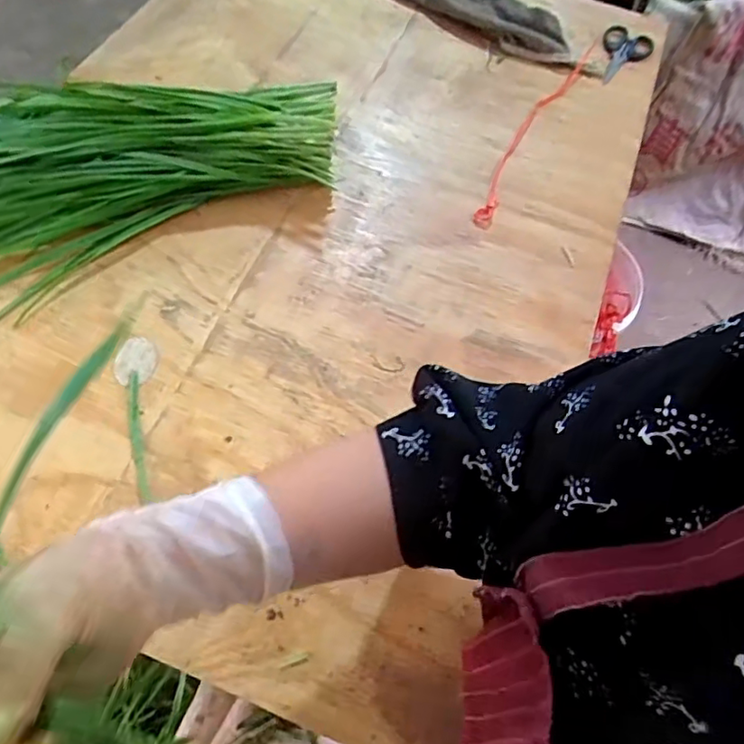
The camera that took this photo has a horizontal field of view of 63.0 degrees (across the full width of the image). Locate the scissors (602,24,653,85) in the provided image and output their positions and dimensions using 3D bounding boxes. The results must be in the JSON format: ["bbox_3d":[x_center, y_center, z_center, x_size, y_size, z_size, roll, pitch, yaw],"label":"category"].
[{"bbox_3d":[0.324,-0.413,0.790,0.065,0.010,0.134,27,64,10],"label":"scissors"}]

